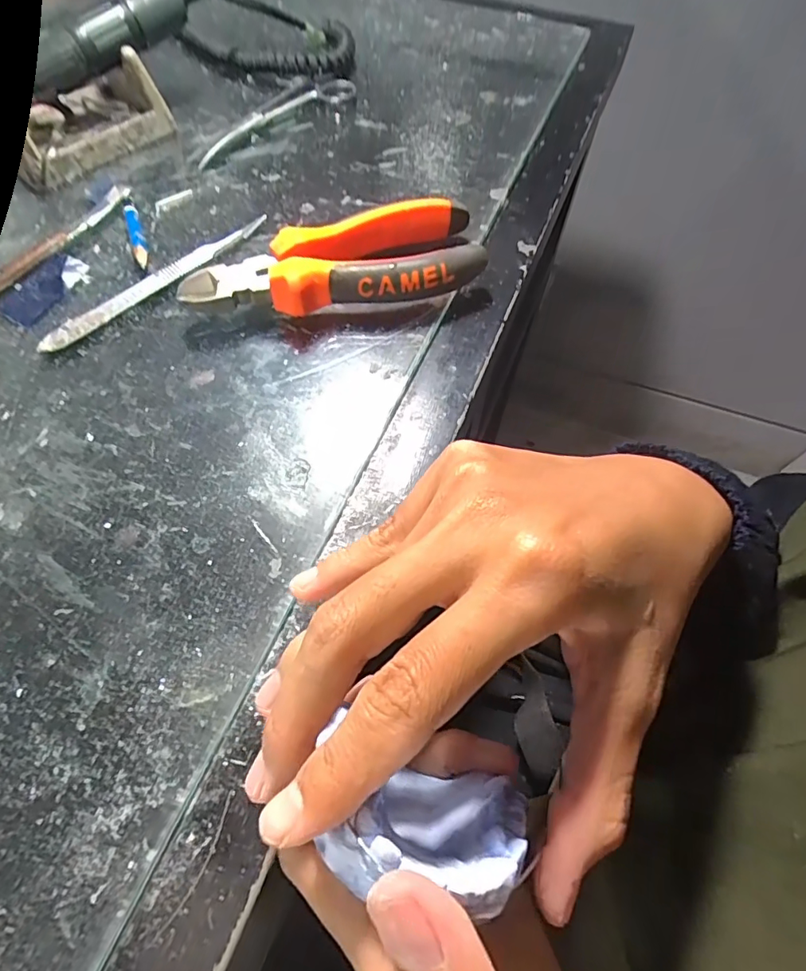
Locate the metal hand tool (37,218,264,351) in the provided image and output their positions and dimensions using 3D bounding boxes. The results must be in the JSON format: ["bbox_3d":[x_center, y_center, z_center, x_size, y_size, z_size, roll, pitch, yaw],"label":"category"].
[{"bbox_3d":[-0.129,-0.111,0.272,0.010,0.005,0.137,40,68,17],"label":"metal hand tool"}]

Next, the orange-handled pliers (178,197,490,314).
[{"bbox_3d":[-0.034,-0.114,0.263,0.147,0.027,0.056,-9,63,-7],"label":"orange-handled pliers"}]

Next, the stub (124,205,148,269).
[{"bbox_3d":[-0.149,-0.140,0.285,0.007,0.008,0.048,-19,65,-12],"label":"stub"}]

